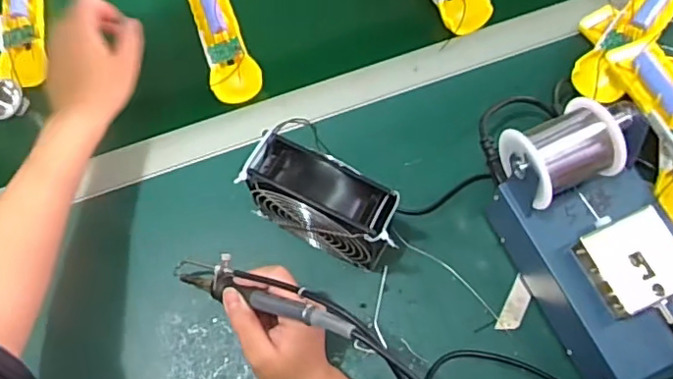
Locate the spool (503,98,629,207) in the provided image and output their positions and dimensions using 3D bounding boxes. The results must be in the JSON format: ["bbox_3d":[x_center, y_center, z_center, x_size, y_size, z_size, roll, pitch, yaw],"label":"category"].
[{"bbox_3d":[0.182,-0.032,0.440,0.090,0.055,0.066,-22,69,-6],"label":"spool"}]

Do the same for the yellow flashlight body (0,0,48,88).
[{"bbox_3d":[-0.355,-0.189,0.629,0.043,0.022,0.171,-12,69,-2],"label":"yellow flashlight body"}]

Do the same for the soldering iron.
[{"bbox_3d":[-0.060,0.075,0.417,0.186,0.017,0.029,10,66,39],"label":"soldering iron"}]

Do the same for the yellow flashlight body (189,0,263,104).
[{"bbox_3d":[-0.124,-0.168,0.613,0.051,0.024,0.168,-17,69,-4],"label":"yellow flashlight body"}]

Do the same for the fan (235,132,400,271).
[{"bbox_3d":[-0.011,0.019,0.484,0.127,0.117,0.055,25,72,12],"label":"fan"}]

